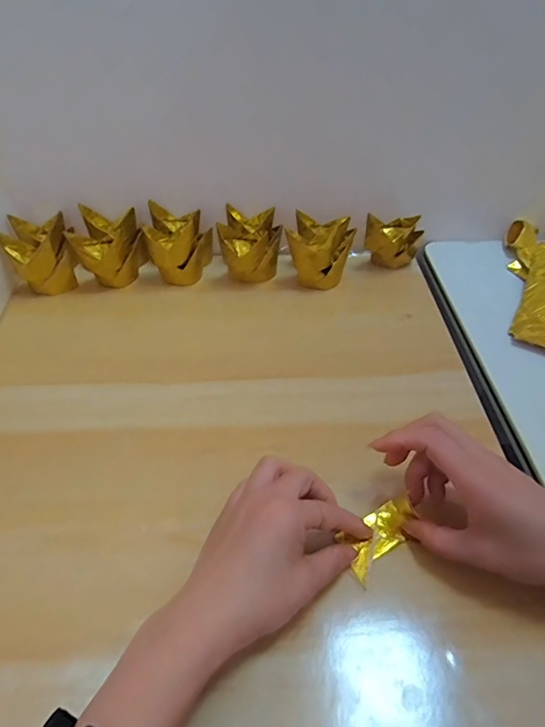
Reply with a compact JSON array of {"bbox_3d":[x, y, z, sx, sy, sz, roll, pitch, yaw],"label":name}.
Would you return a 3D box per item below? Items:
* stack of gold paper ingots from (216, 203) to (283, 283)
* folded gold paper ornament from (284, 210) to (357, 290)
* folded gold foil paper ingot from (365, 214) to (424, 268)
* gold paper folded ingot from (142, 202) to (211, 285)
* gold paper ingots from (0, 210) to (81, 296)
[{"bbox_3d":[-0.024,-0.133,0.517,0.064,0.064,0.069,0,46,1],"label":"stack of gold paper ingots"},{"bbox_3d":[0.054,-0.126,0.511,0.061,0.065,0.067,14,48,14],"label":"folded gold paper ornament"},{"bbox_3d":[0.136,-0.140,0.521,0.058,0.062,0.037,9,47,9],"label":"folded gold foil paper ingot"},{"bbox_3d":[-0.105,-0.132,0.510,0.061,0.064,0.065,6,47,7],"label":"gold paper folded ingot"},{"bbox_3d":[-0.251,-0.120,0.503,0.070,0.063,0.079,-25,51,-21],"label":"gold paper ingots"}]

